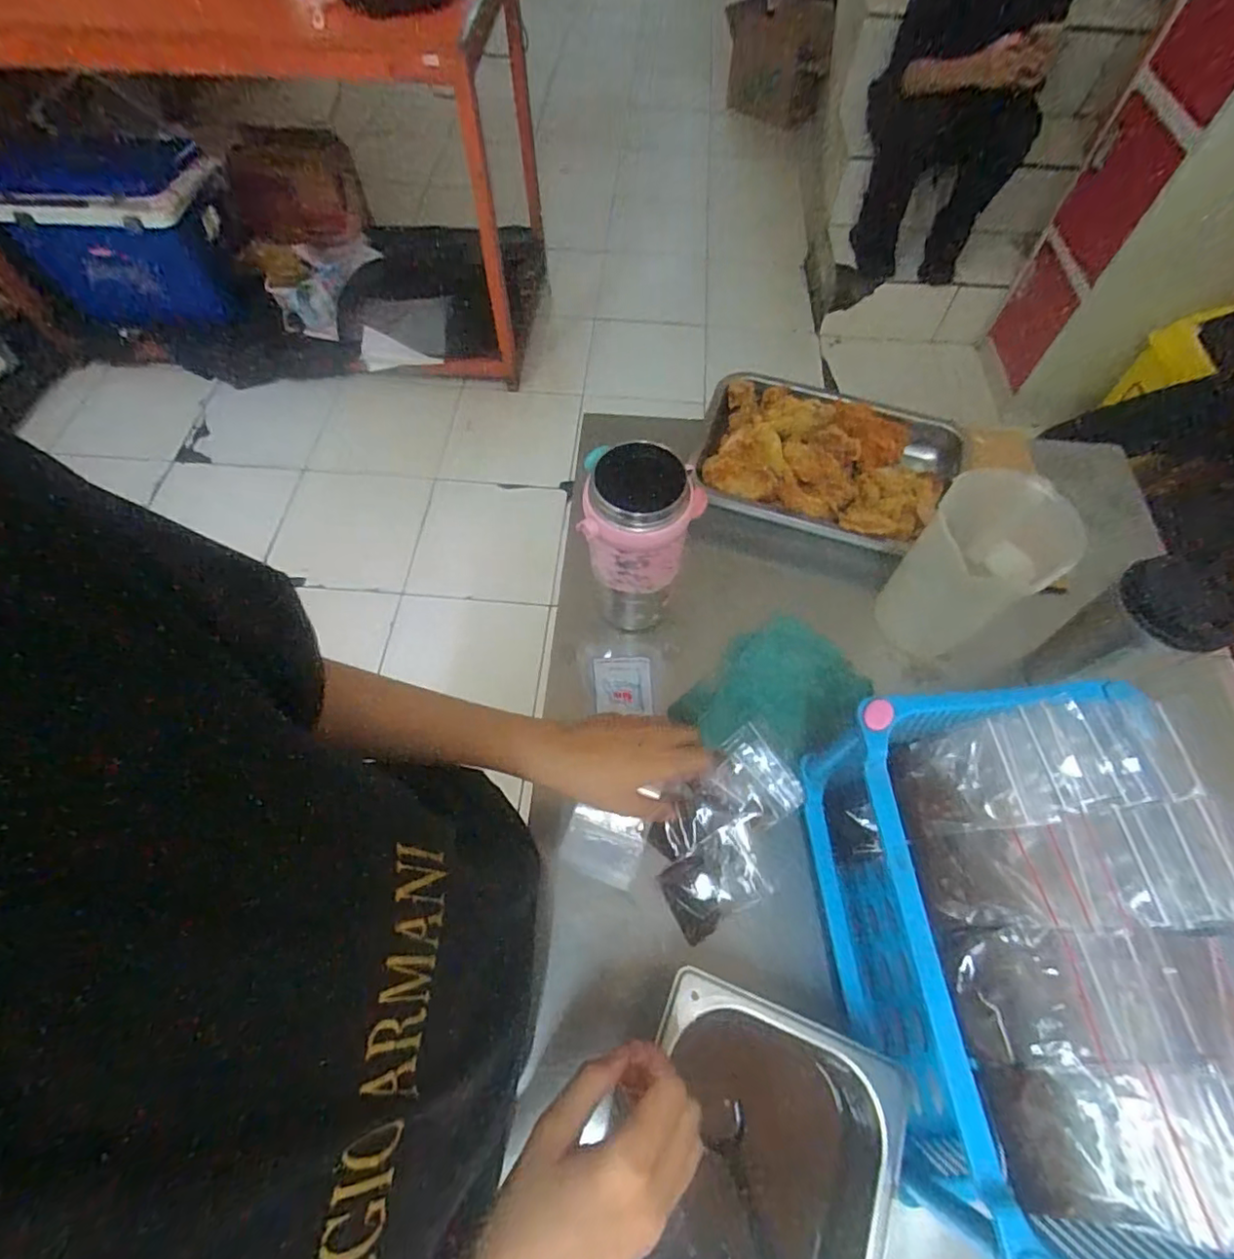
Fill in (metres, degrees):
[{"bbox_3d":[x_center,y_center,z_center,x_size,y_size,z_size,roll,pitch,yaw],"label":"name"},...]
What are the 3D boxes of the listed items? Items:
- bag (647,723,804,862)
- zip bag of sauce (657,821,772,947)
[{"bbox_3d":[0.096,0.160,0.558,0.139,0.017,0.084,-32,66,-15],"label":"bag"},{"bbox_3d":[0.087,0.223,0.535,0.091,0.013,0.064,-29,65,-14],"label":"zip bag of sauce"}]

